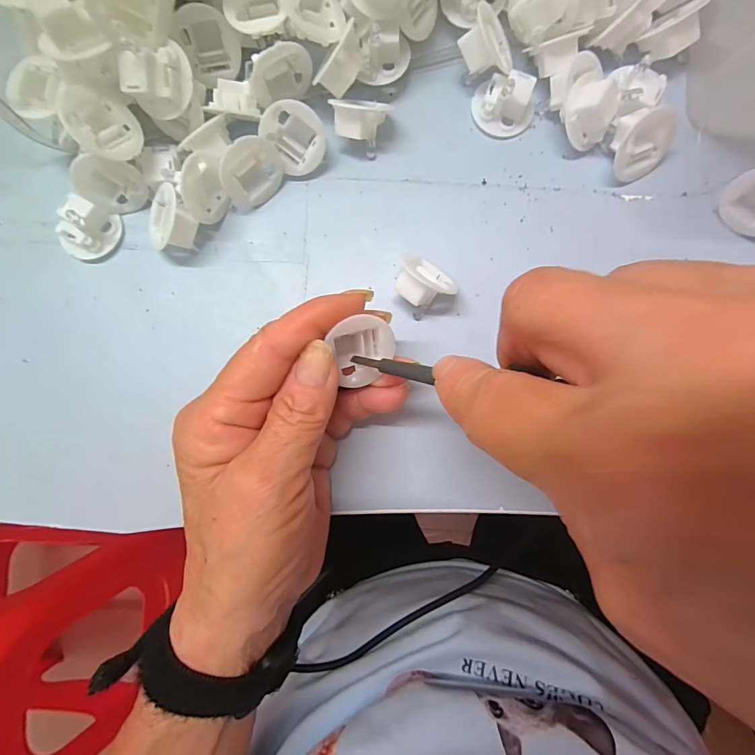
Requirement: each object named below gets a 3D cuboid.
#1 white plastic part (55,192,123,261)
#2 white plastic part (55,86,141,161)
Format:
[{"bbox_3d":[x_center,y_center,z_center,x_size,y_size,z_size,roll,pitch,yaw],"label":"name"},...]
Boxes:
[{"bbox_3d":[-0.152,-0.077,0.212,0.022,0.025,0.029,33,87,6],"label":"white plastic part"},{"bbox_3d":[-0.130,-0.117,0.193,0.015,0.032,0.032,-20,98,40],"label":"white plastic part"}]

